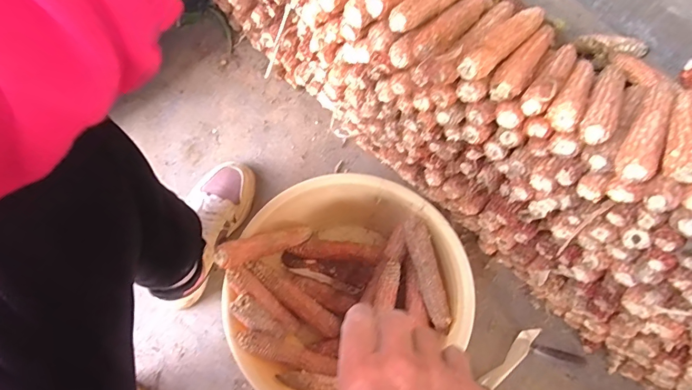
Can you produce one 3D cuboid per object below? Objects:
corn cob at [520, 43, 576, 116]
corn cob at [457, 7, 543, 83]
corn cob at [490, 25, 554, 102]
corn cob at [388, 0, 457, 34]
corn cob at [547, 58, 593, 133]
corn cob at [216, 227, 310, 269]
[{"bbox_3d":[0.223,-0.129,0.444,0.027,0.027,0.133,38,57,8],"label":"corn cob"},{"bbox_3d":[0.174,-0.168,0.443,0.028,0.021,0.174,43,57,9],"label":"corn cob"},{"bbox_3d":[0.198,-0.150,0.452,0.031,0.024,0.159,37,57,8],"label":"corn cob"},{"bbox_3d":[0.100,-0.213,0.440,0.026,0.024,0.144,45,62,10],"label":"corn cob"},{"bbox_3d":[0.244,-0.113,0.437,0.029,0.027,0.131,35,54,8],"label":"corn cob"},{"bbox_3d":[-0.110,0.070,0.584,0.024,0.167,0.032,-34,75,36],"label":"corn cob"}]

